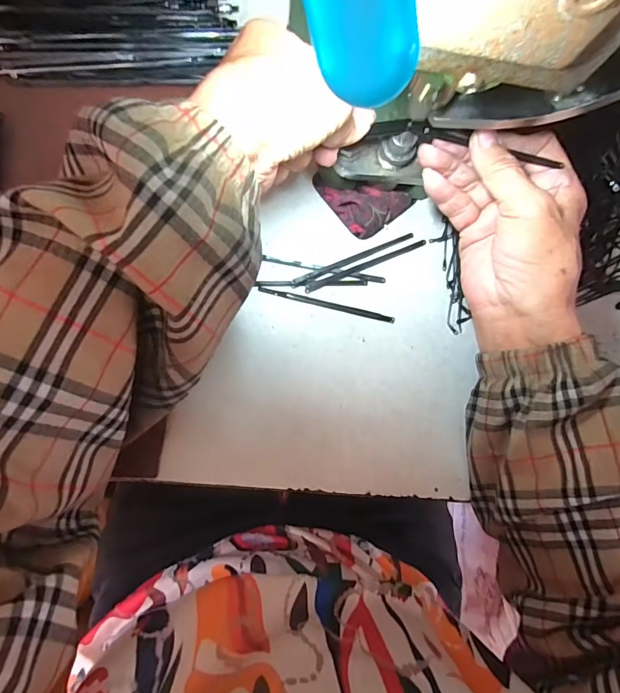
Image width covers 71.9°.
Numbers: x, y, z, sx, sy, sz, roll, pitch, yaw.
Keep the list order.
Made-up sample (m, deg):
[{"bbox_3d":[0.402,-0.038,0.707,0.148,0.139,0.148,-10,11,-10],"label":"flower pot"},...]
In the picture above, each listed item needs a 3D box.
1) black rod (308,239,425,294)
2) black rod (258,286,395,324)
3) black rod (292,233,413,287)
[{"bbox_3d":[0.042,-0.061,0.313,0.098,0.004,0.006,-24,88,-9],"label":"black rod"},{"bbox_3d":[0.013,-0.030,0.307,0.100,0.004,0.004,13,83,-6],"label":"black rod"},{"bbox_3d":[0.032,-0.066,0.312,0.098,0.004,0.008,-24,88,-9],"label":"black rod"}]

